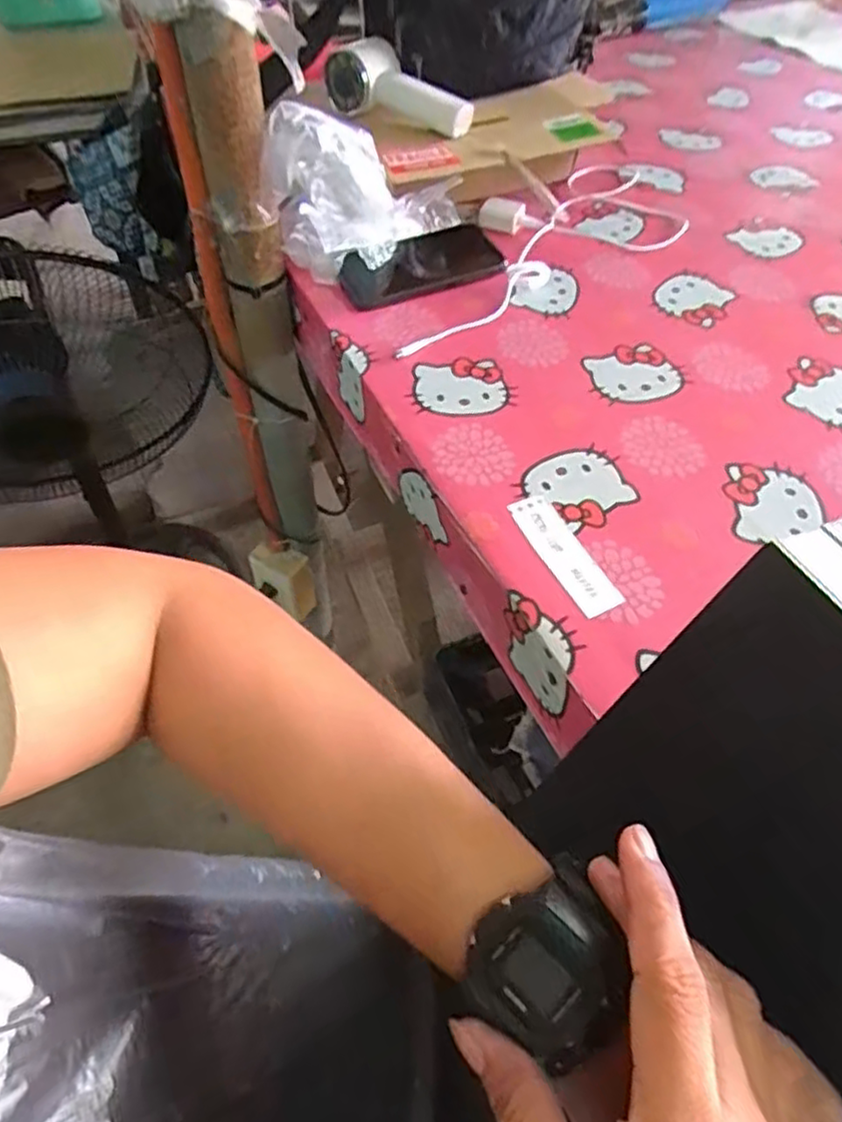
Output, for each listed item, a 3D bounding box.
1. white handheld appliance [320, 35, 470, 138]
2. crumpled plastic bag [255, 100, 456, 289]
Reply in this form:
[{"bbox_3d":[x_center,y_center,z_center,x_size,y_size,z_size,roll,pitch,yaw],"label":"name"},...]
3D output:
[{"bbox_3d":[-0.024,-0.490,0.723,0.158,0.064,0.075,16,52,-9],"label":"white handheld appliance"},{"bbox_3d":[-0.051,-0.345,0.643,0.201,0.144,0.068,-36,61,-25],"label":"crumpled plastic bag"}]

